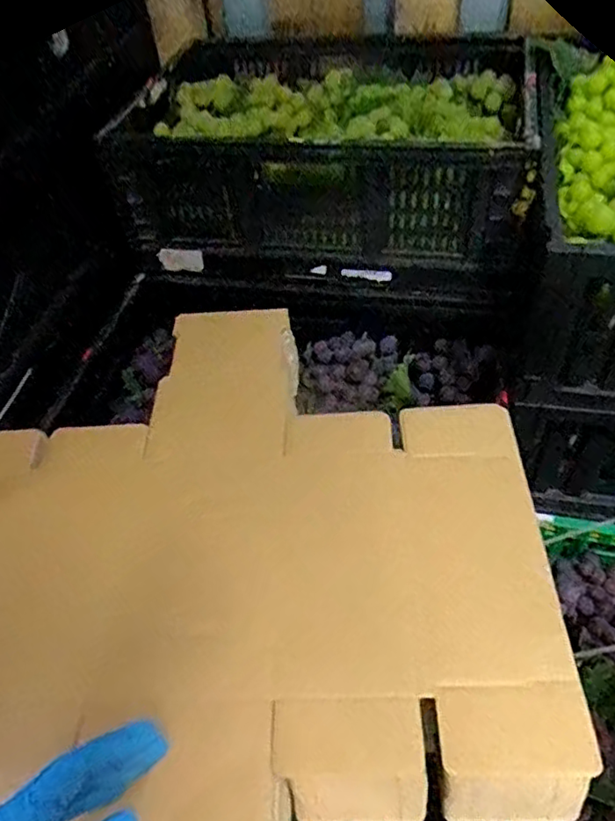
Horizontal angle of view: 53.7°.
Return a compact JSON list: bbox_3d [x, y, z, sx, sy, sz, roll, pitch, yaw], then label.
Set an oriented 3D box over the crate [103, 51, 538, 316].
[{"bbox_3d":[0.040,-0.387,0.953,0.544,0.245,0.392,6,49,12],"label":"crate"}]

